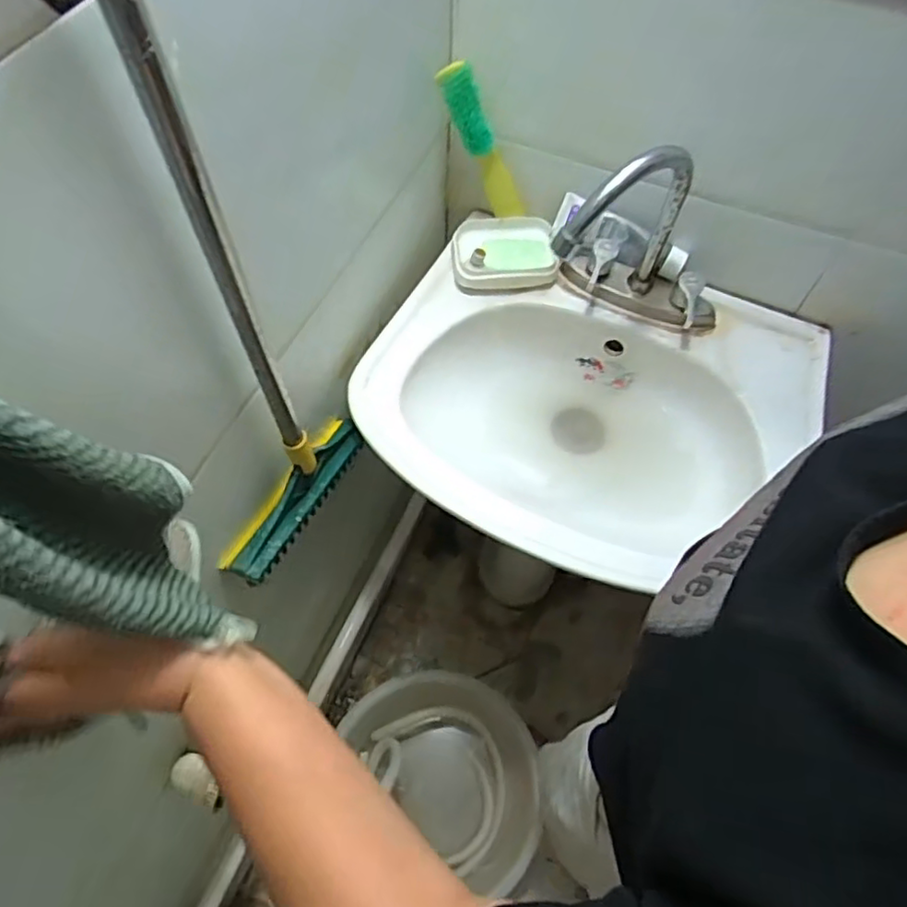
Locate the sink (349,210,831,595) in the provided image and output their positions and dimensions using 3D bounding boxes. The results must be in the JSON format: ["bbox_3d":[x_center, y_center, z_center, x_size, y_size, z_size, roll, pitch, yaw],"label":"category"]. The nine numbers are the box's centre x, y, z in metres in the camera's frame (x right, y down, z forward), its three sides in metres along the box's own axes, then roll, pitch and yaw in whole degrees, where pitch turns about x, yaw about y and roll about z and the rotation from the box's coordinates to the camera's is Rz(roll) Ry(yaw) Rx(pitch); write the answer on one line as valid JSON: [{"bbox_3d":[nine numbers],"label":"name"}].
[{"bbox_3d":[0.142,-0.047,0.729,0.470,0.137,0.371,21,62,10],"label":"sink"}]

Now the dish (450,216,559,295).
[{"bbox_3d":[0.058,-0.231,0.761,0.119,0.040,0.079,-4,61,-4],"label":"dish"}]

